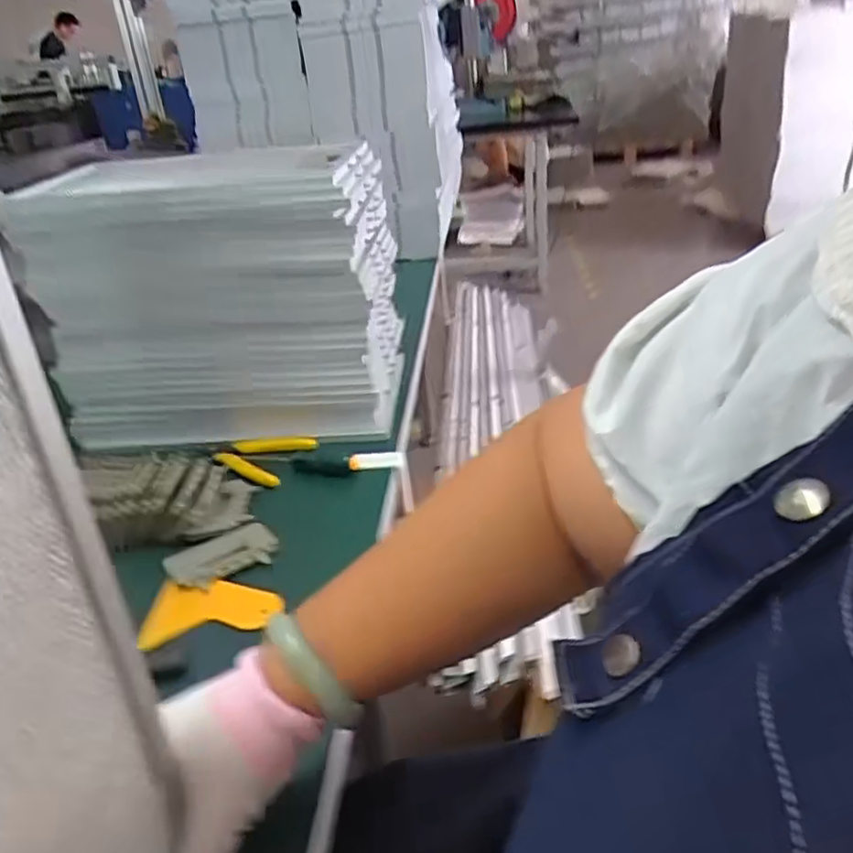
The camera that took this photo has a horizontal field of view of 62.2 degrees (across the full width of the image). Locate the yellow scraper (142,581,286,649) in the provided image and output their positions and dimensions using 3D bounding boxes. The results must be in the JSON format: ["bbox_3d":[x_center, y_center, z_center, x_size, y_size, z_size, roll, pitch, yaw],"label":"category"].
[{"bbox_3d":[-0.163,0.138,0.545,0.103,0.013,0.054,-7,29,-2],"label":"yellow scraper"}]

